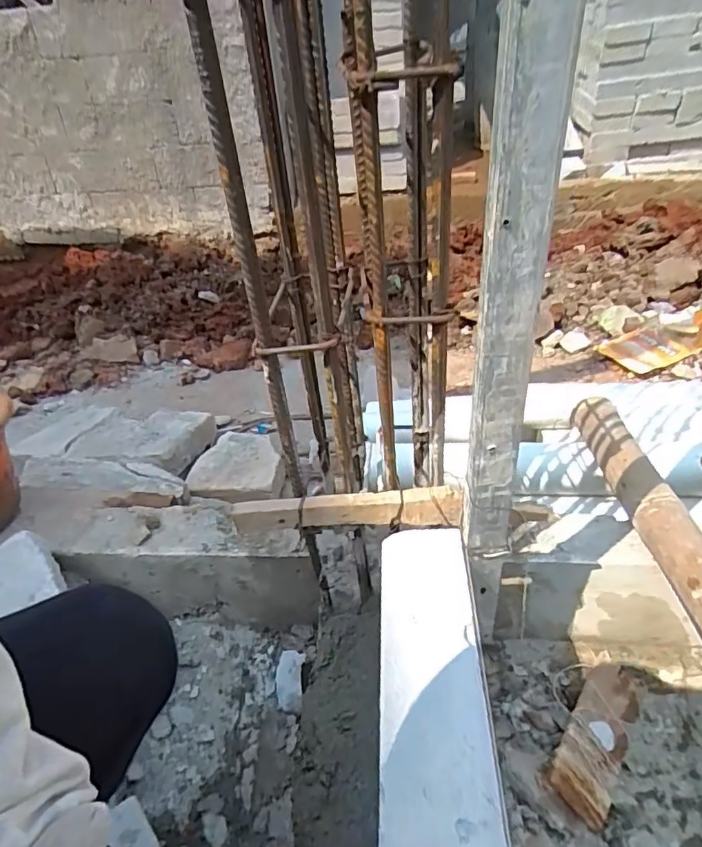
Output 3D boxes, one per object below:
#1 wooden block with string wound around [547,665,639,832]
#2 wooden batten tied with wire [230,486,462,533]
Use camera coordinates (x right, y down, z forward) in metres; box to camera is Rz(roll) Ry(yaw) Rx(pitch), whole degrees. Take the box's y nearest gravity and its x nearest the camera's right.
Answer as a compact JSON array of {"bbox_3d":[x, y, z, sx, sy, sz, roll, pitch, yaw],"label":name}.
[{"bbox_3d":[0.303,0.379,0.655,0.081,0.021,0.195,48,50,4],"label":"wooden block with string wound around"},{"bbox_3d":[-0.004,0.082,0.504,0.213,0.036,0.018,-2,36,3],"label":"wooden batten tied with wire"}]

